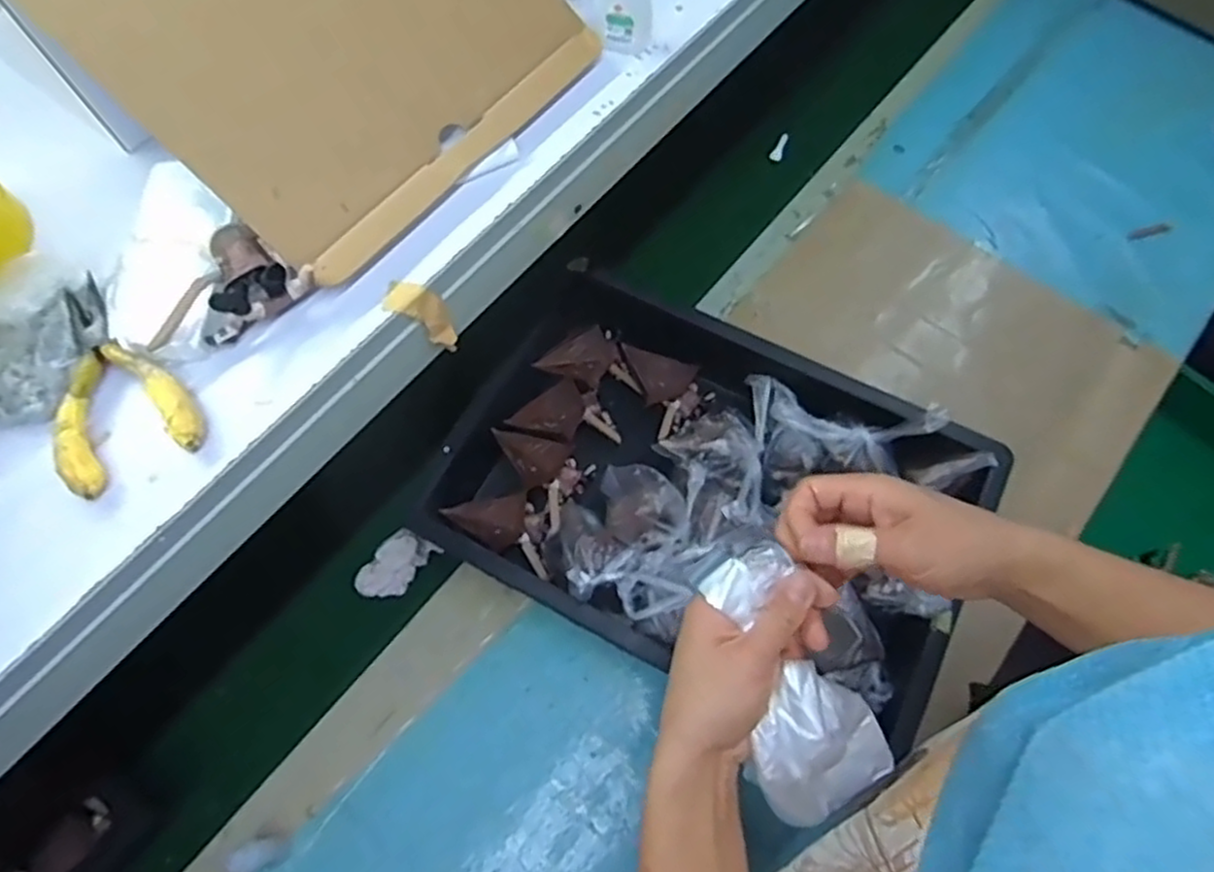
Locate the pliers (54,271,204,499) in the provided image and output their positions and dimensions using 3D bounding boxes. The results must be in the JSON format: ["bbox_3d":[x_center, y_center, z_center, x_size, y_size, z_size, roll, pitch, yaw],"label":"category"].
[{"bbox_3d":[-0.255,-0.031,0.371,0.064,0.011,0.119,-29,69,-11],"label":"pliers"}]

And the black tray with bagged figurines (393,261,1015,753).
[{"bbox_3d":[0.087,0.054,0.671,0.450,0.113,0.310,25,69,12],"label":"black tray with bagged figurines"}]

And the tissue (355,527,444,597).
[{"bbox_3d":[-0.205,0.126,0.693,0.072,0.031,0.044,-39,71,-14],"label":"tissue"}]

